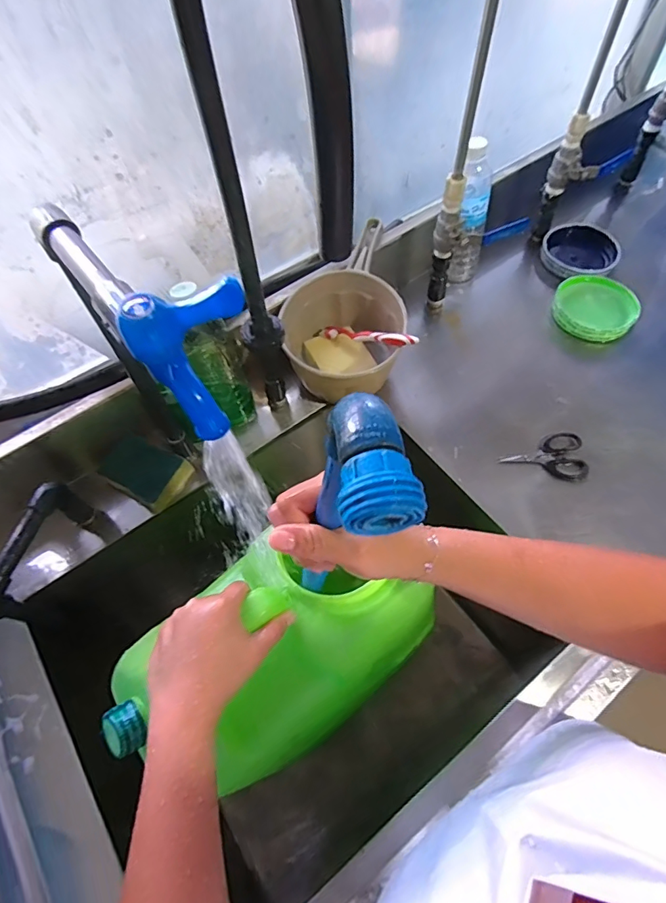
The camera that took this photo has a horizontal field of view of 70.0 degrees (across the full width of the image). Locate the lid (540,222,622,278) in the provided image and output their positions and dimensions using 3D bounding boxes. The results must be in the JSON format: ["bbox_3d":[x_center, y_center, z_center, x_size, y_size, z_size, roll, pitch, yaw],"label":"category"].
[{"bbox_3d":[0.415,-0.341,0.807,0.116,0.027,0.116,-1,66,2],"label":"lid"}]

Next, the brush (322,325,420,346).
[{"bbox_3d":[0.045,-0.158,0.650,0.022,0.014,0.185,-41,36,-19],"label":"brush"}]

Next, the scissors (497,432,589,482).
[{"bbox_3d":[0.279,0.007,0.634,0.109,0.007,0.067,-2,59,3],"label":"scissors"}]

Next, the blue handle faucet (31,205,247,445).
[{"bbox_3d":[-0.132,-0.107,0.306,0.065,0.083,0.215,-35,63,-16],"label":"blue handle faucet"}]

